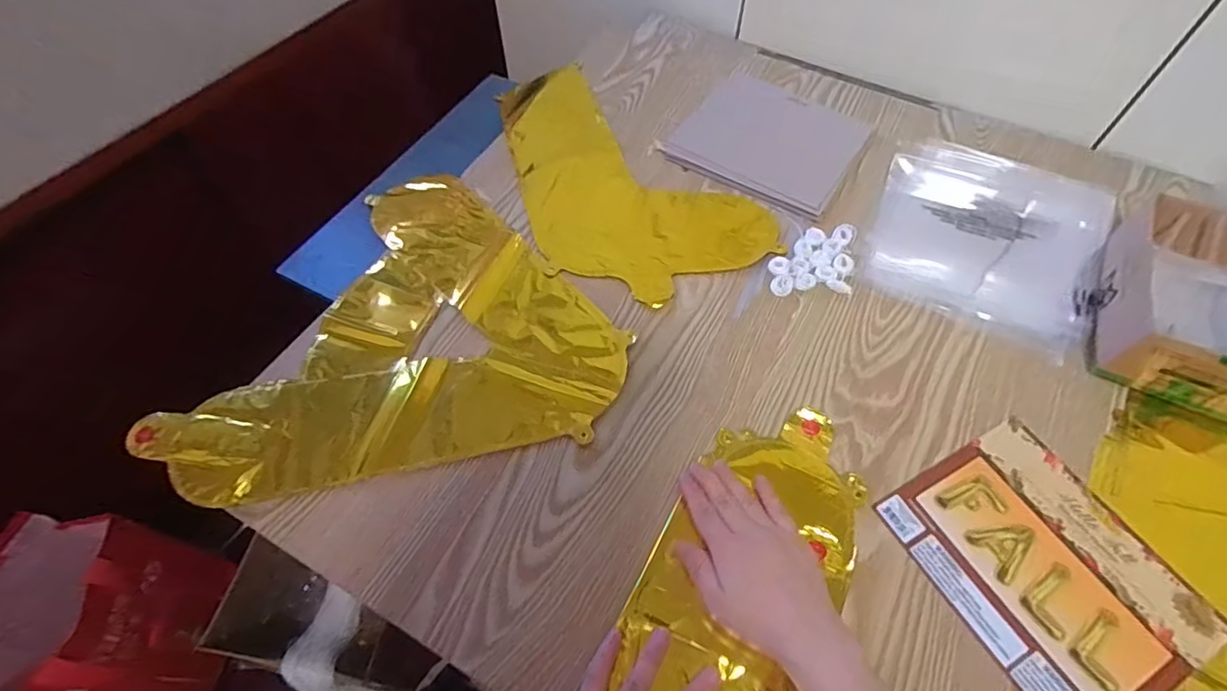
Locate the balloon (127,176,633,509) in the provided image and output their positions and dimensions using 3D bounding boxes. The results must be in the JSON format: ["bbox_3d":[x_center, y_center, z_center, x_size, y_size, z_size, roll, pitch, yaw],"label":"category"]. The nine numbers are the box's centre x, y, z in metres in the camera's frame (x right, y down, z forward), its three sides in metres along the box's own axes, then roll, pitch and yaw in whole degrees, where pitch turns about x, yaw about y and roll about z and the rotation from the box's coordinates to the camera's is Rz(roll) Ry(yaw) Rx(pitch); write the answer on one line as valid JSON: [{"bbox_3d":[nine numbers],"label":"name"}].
[{"bbox_3d":[-0.162,-0.003,0.521,0.328,0.010,0.365,19,60,11],"label":"balloon"}]

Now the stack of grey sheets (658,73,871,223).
[{"bbox_3d":[0.184,-0.244,0.678,0.195,0.007,0.182,30,63,17],"label":"stack of grey sheets"}]

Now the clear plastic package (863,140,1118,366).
[{"bbox_3d":[0.394,-0.124,0.601,0.219,0.007,0.251,27,62,15],"label":"clear plastic package"}]

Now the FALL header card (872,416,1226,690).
[{"bbox_3d":[0.322,0.163,0.426,0.161,0.007,0.187,-26,62,-16],"label":"FALL header card"}]

